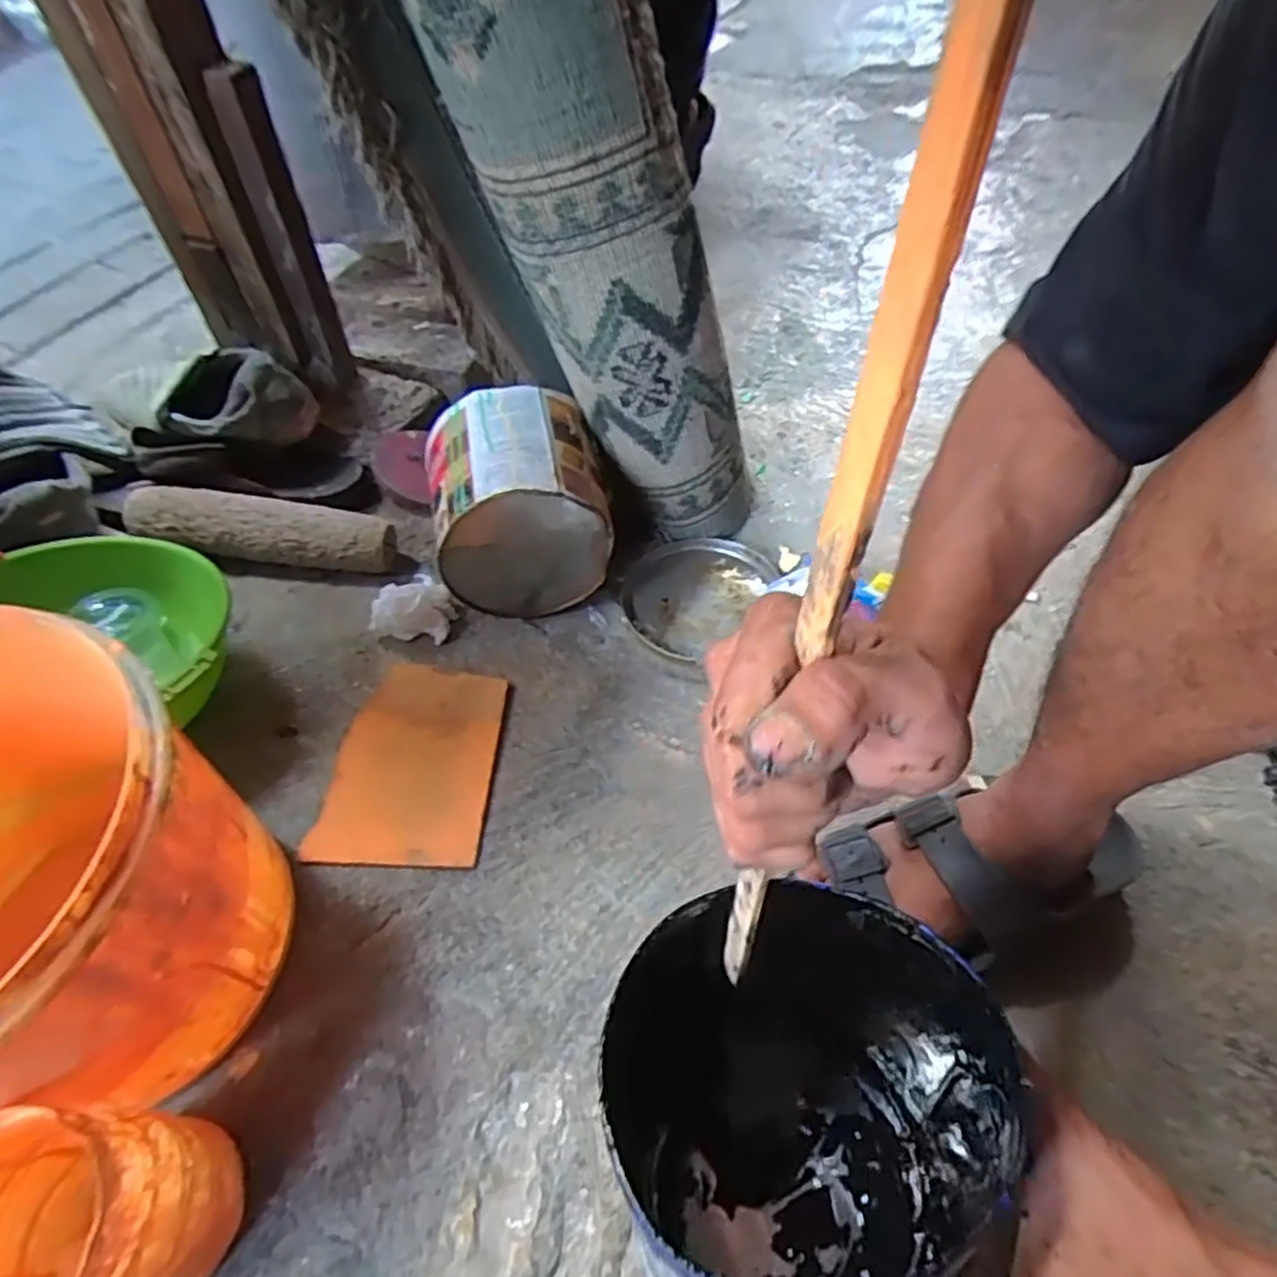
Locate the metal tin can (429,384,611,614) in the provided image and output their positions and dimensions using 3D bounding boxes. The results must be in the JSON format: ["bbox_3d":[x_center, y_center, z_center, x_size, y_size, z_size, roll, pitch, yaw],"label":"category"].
[{"bbox_3d":[-0.109,-0.124,0.675,0.148,0.144,0.148,-11,55,-7],"label":"metal tin can"}]

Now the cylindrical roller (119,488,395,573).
[{"bbox_3d":[-0.352,-0.100,0.695,0.233,0.048,0.048,7,50,-7],"label":"cylindrical roller"}]

